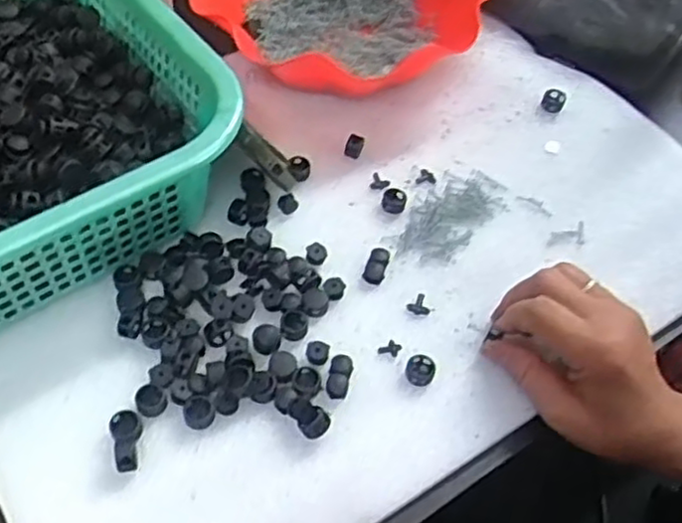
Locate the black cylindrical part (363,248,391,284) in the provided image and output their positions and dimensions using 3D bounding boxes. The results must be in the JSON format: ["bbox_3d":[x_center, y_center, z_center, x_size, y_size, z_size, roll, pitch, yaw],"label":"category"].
[{"bbox_3d":[0.025,0.001,0.488,0.013,0.008,0.028,19,55,9],"label":"black cylindrical part"}]

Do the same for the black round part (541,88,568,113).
[{"bbox_3d":[0.168,-0.127,0.580,0.018,0.009,0.021,26,56,13],"label":"black round part"}]

